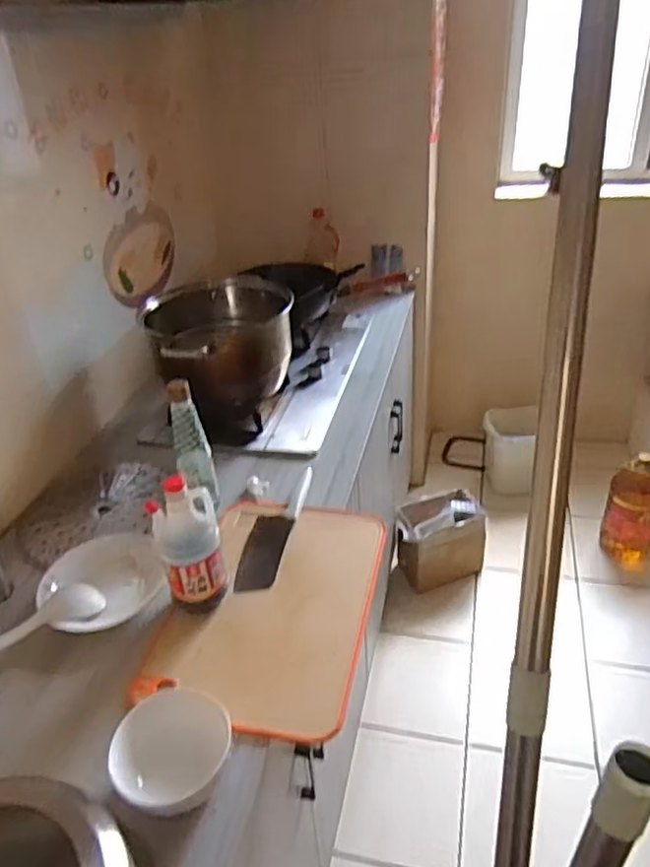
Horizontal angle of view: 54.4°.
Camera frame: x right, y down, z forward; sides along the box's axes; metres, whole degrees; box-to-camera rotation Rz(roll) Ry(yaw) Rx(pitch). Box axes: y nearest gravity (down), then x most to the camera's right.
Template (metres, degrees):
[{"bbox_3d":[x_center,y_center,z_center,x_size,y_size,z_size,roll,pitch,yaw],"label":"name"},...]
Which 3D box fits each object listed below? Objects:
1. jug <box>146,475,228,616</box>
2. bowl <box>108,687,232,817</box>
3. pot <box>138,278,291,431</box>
[{"bbox_3d":[-0.191,0.159,0.901,0.087,0.203,0.070,-13,34,-14],"label":"jug"},{"bbox_3d":[-0.176,0.361,0.726,0.133,0.058,0.120,-22,37,-26],"label":"bowl"},{"bbox_3d":[-0.206,-0.173,1.325,0.291,0.225,0.273,-3,33,2],"label":"pot"}]

